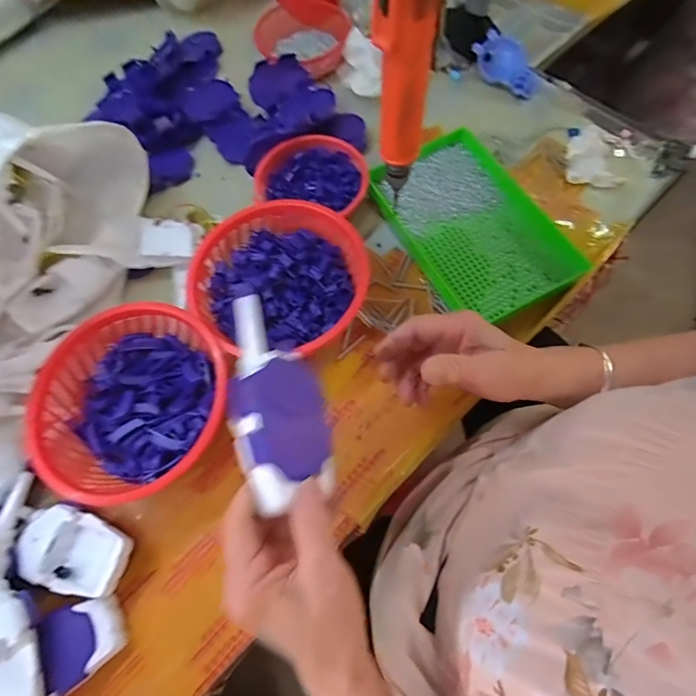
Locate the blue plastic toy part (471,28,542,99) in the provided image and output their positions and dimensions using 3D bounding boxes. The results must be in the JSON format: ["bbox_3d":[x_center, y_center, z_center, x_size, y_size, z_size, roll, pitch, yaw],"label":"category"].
[{"bbox_3d":[0.224,-0.395,0.576,0.103,0.041,0.035,43,75,2],"label":"blue plastic toy part"}]

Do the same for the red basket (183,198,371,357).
[{"bbox_3d":[-0.071,-0.065,0.446,0.181,0.073,0.177,-6,67,0],"label":"red basket"}]

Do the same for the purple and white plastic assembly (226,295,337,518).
[{"bbox_3d":[-0.052,0.032,0.292,0.060,0.036,0.149,-15,68,-4],"label":"purple and white plastic assembly"}]

